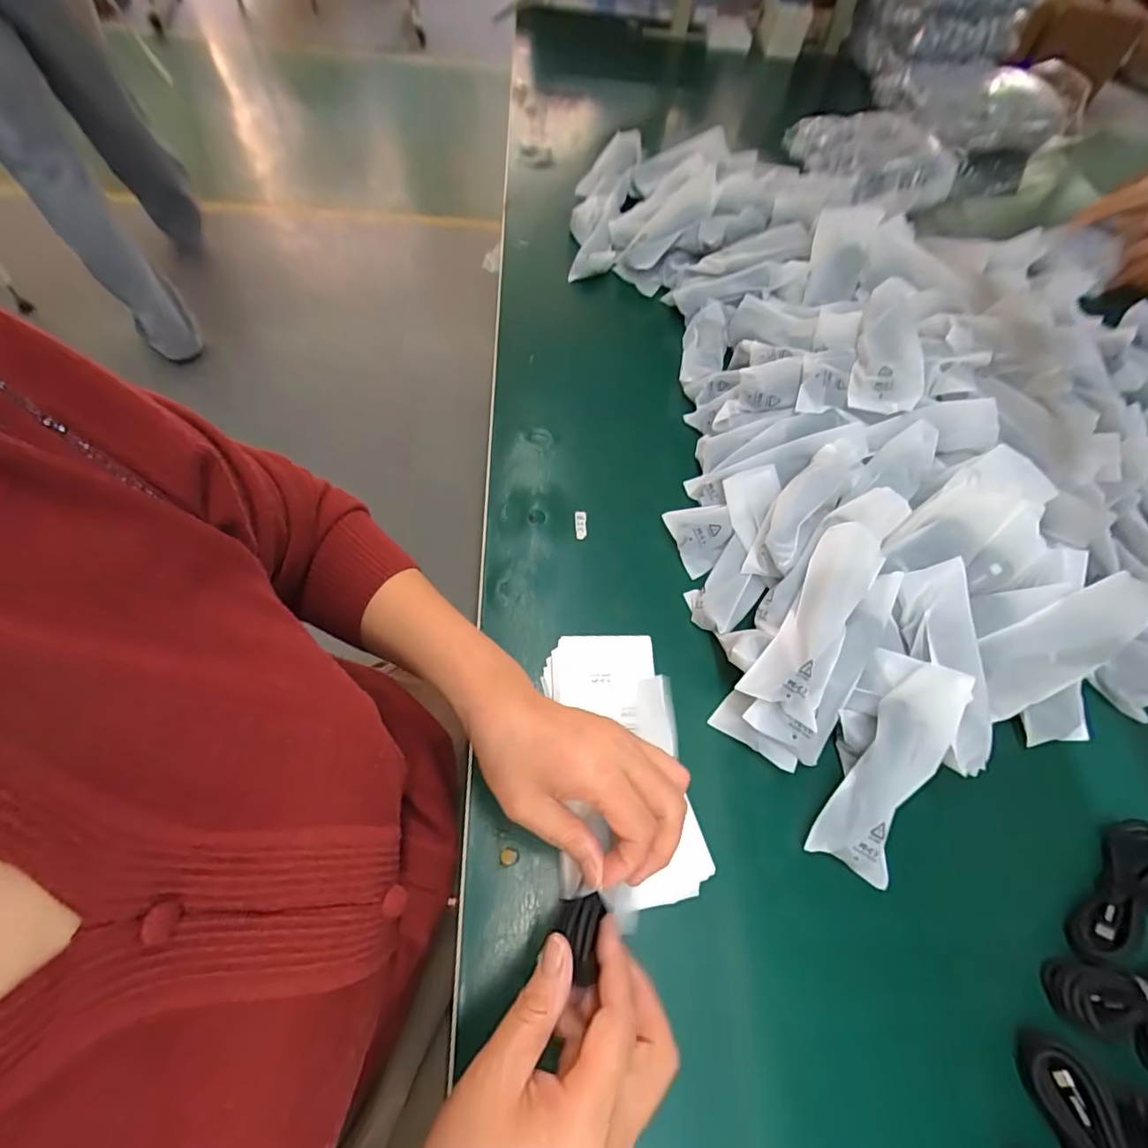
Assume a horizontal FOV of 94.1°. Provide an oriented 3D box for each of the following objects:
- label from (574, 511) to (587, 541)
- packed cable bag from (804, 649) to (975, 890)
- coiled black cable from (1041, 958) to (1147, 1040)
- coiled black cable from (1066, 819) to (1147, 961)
[{"bbox_3d":[0.006,-0.045,0.487,0.010,0.005,0.029,-2,60,-5],"label":"label"},{"bbox_3d":[0.216,0.129,0.366,0.053,0.035,0.150,30,79,13],"label":"packed cable bag"},{"bbox_3d":[0.350,0.262,0.332,0.103,0.016,0.036,2,60,-5],"label":"coiled black cable"},{"bbox_3d":[0.376,0.217,0.363,0.115,0.027,0.035,-35,69,-22],"label":"coiled black cable"}]

